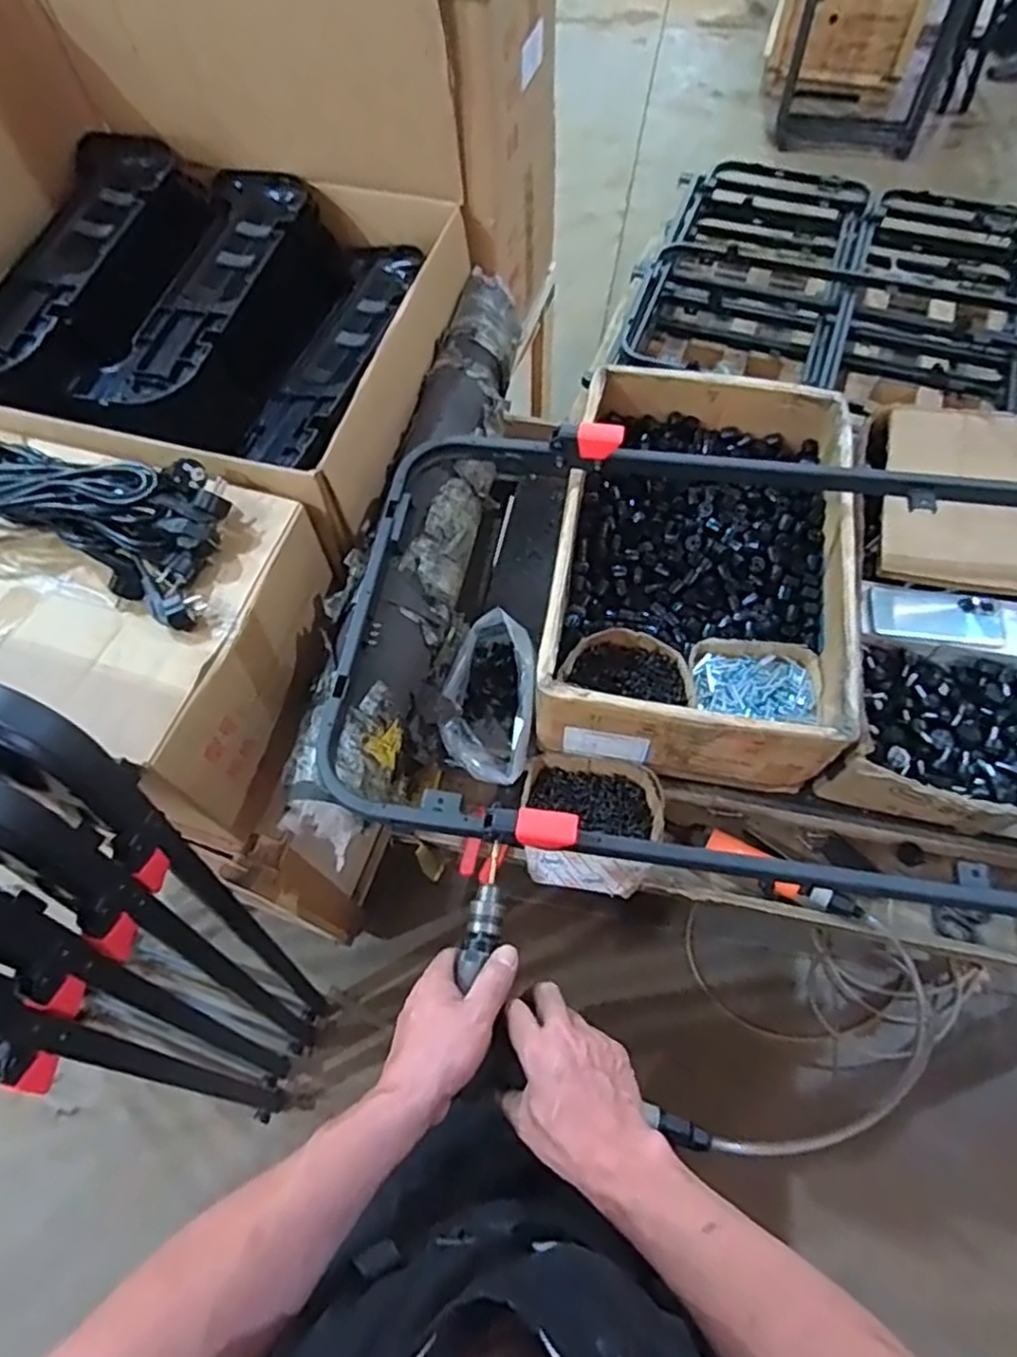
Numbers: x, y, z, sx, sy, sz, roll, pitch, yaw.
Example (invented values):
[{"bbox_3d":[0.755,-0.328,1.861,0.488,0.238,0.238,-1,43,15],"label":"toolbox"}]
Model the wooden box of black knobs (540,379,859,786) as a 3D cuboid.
[{"bbox_3d":[0.253,-0.157,0.941,0.349,0.147,0.540,8,64,7],"label":"wooden box of black knobs"}]

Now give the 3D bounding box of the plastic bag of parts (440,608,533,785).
[{"bbox_3d":[-0.024,0.028,0.917,0.108,0.119,0.210,5,64,5],"label":"plastic bag of parts"}]

